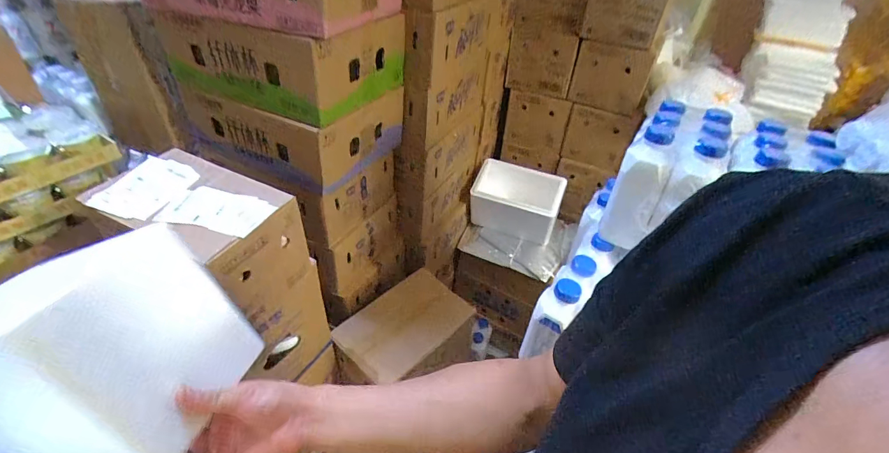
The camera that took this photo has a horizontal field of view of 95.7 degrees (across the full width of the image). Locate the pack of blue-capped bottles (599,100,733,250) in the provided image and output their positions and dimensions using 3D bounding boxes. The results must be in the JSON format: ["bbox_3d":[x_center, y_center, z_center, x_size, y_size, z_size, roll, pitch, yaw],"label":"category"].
[{"bbox_3d":[0.364,-0.083,0.679,0.115,0.196,0.181,26,43,22],"label":"pack of blue-capped bottles"}]

